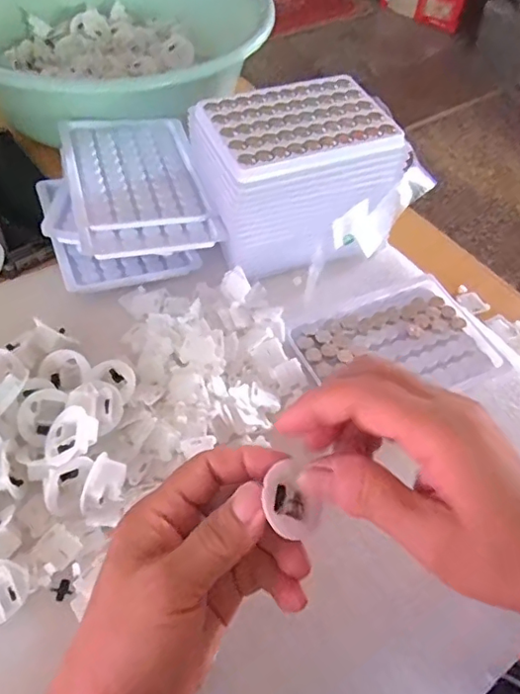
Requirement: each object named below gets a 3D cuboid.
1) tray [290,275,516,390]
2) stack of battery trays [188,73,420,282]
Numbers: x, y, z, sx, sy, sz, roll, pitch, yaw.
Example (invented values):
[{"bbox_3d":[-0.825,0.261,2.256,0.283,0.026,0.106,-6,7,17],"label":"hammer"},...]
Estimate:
[{"bbox_3d":[0.093,0.001,0.380,0.126,0.016,0.090,-23,60,-19],"label":"tray"},{"bbox_3d":[0.027,-0.123,0.397,0.134,0.074,0.110,-19,59,-17],"label":"stack of battery trays"}]

